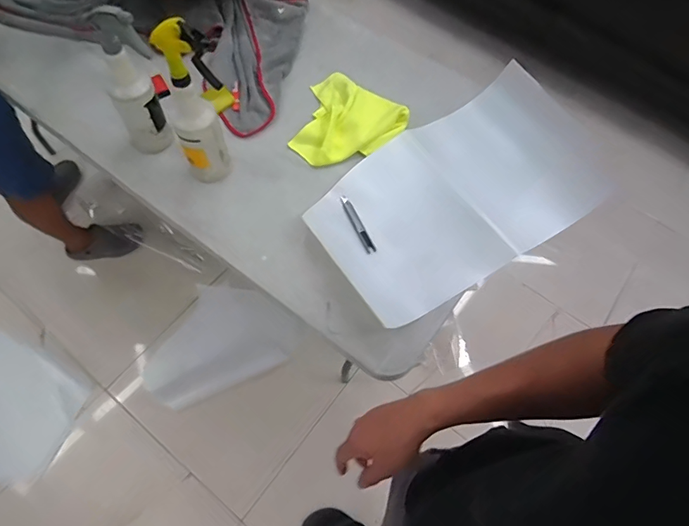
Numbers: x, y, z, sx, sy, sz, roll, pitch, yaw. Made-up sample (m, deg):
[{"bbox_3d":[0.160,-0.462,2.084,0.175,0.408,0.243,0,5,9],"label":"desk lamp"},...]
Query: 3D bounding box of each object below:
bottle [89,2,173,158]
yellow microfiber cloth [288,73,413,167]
[{"bbox_3d":[-0.404,-0.333,0.851,0.101,0.295,0.088,-35,70,-14],"label":"bottle"},{"bbox_3d":[-0.017,-0.334,1.027,0.243,0.045,0.223,-37,71,-15],"label":"yellow microfiber cloth"}]

